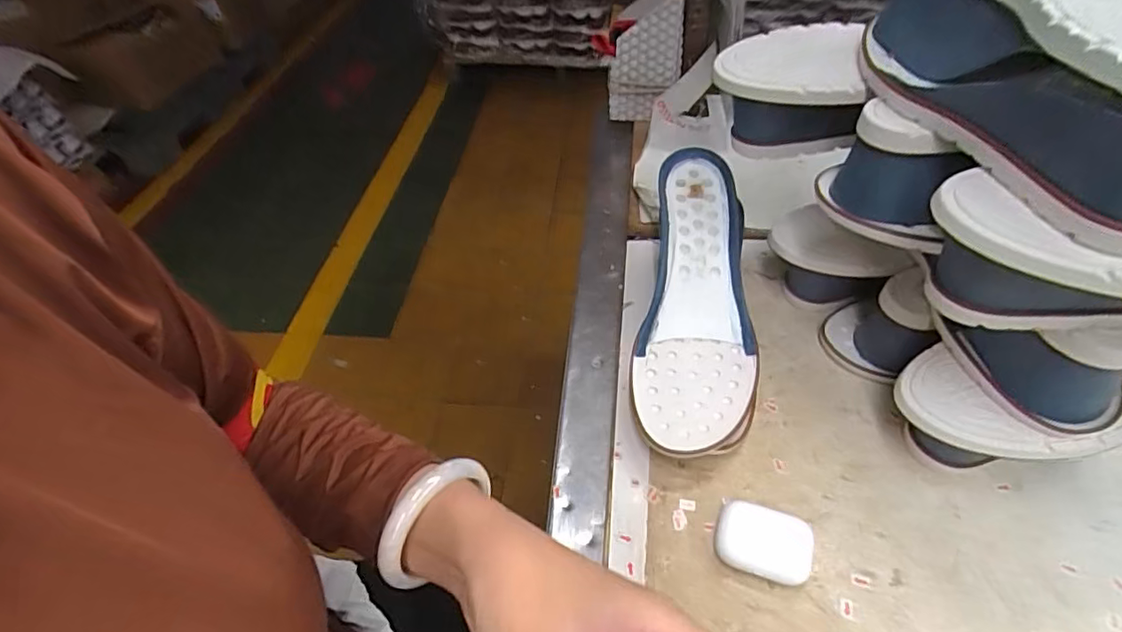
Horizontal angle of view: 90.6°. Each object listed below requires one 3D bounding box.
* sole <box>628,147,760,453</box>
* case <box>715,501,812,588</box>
[{"bbox_3d":[0.111,-0.018,0.449,0.090,0.036,0.256,4,73,8],"label":"sole"},{"bbox_3d":[0.133,0.150,0.367,0.058,0.021,0.042,10,49,13],"label":"case"}]

